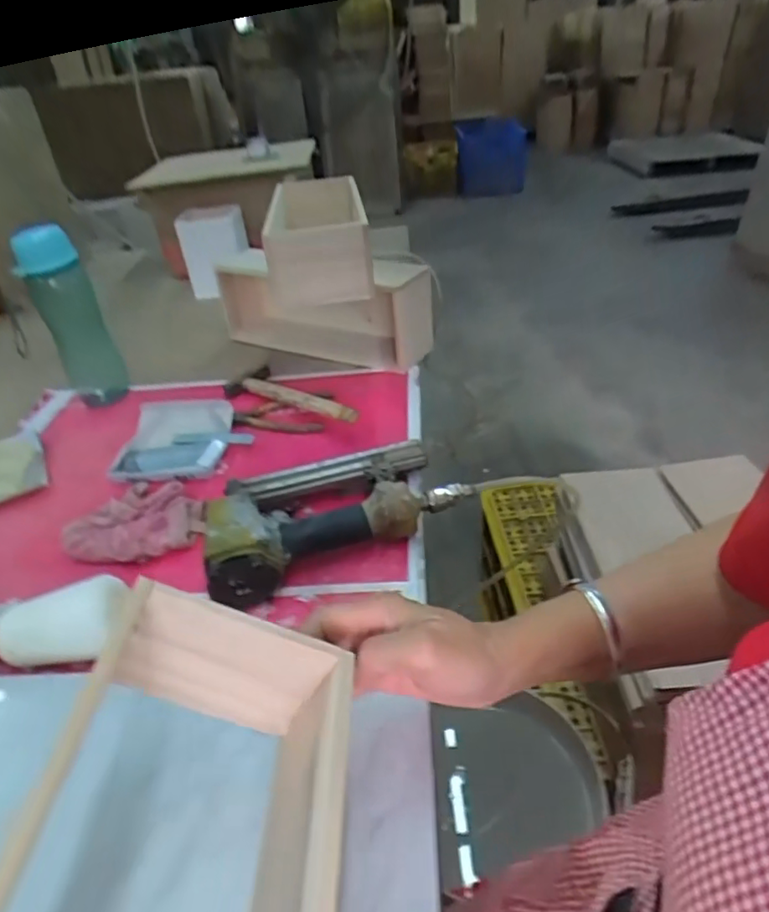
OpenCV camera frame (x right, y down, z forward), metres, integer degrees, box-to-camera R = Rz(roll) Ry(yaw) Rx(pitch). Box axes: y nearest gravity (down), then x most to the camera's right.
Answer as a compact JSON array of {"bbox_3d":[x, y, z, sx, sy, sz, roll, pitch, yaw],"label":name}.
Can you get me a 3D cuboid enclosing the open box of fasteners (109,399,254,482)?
[{"bbox_3d":[-0.246,-0.015,0.733,0.159,0.044,0.130,1,36,8],"label":"open box of fasteners"}]

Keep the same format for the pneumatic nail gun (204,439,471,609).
[{"bbox_3d":[-0.054,0.048,0.574,0.236,0.056,0.148,-15,37,-14],"label":"pneumatic nail gun"}]

